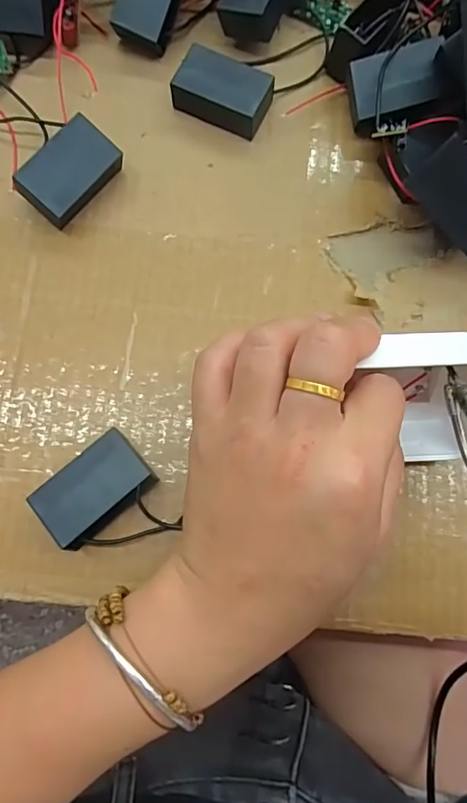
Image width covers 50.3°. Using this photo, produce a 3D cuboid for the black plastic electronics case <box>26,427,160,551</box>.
[{"bbox_3d":[-0.060,0.039,0.218,0.047,0.021,0.030,-41,82,-9],"label":"black plastic electronics case"}]

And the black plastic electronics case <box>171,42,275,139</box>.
[{"bbox_3d":[-0.006,-0.165,0.267,0.048,0.018,0.028,28,79,5],"label":"black plastic electronics case"}]

